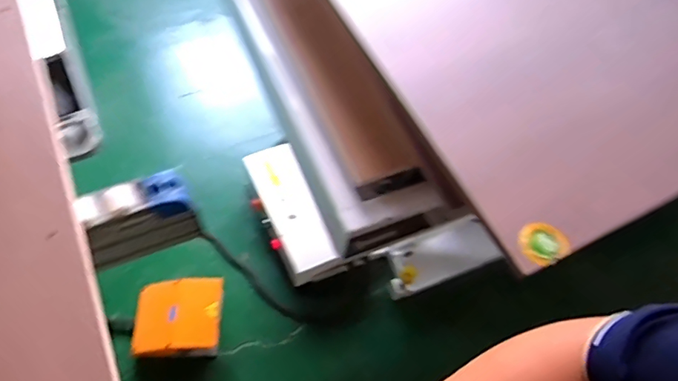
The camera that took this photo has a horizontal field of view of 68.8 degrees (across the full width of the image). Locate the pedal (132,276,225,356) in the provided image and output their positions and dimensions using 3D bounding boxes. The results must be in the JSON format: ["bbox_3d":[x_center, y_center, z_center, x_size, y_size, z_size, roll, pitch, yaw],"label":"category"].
[{"bbox_3d":[-0.408,0.331,1.272,0.216,0.101,0.178,-1,63,-5],"label":"pedal"}]

